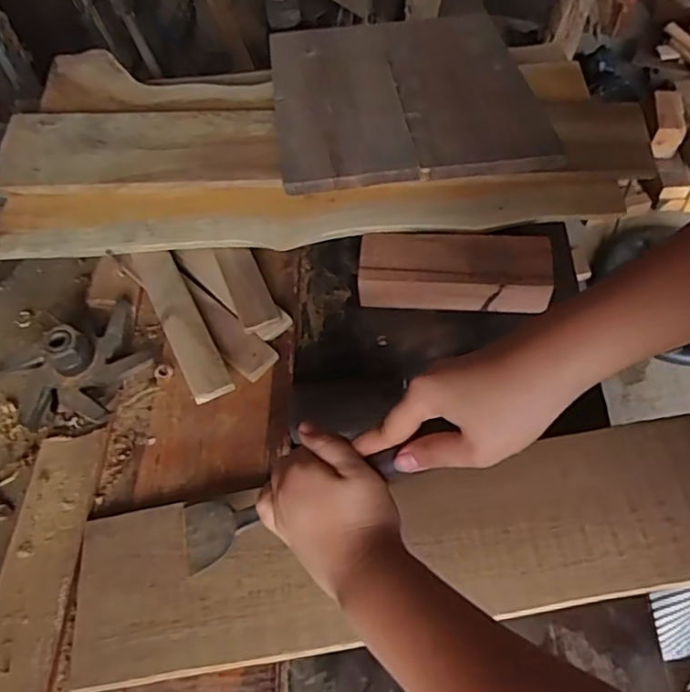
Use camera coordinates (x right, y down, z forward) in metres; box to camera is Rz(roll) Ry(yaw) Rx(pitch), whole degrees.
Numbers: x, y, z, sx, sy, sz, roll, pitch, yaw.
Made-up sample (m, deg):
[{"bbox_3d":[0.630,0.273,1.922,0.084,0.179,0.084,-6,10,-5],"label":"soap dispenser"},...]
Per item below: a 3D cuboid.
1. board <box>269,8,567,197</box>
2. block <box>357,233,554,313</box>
[{"bbox_3d":[0.062,-0.277,0.653,0.274,0.020,0.299,-6,52,-7],"label":"board"},{"bbox_3d":[0.105,-0.073,0.593,0.176,0.052,0.064,5,59,8],"label":"block"}]

